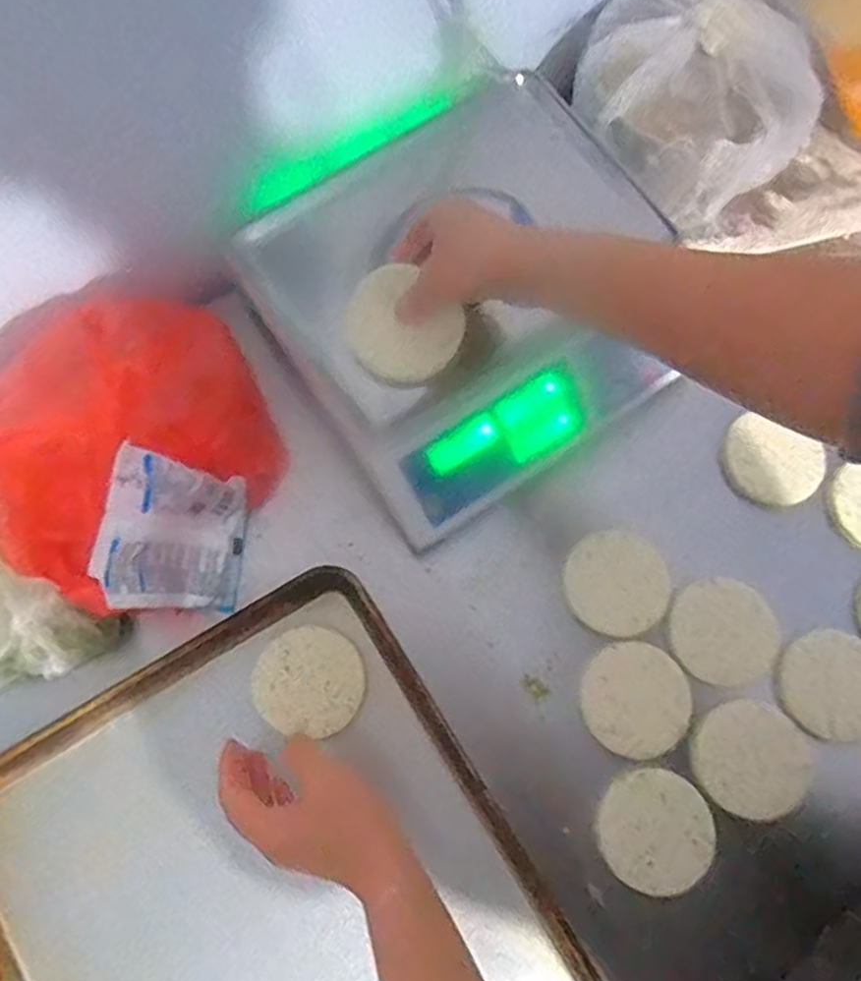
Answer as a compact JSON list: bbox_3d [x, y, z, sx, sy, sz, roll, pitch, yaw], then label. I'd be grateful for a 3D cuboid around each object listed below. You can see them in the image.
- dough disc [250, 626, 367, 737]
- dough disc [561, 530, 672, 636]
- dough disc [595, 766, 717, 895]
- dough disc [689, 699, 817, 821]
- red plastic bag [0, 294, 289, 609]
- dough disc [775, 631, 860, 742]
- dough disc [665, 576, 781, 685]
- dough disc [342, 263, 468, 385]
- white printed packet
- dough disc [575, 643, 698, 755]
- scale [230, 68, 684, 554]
[{"bbox_3d":[-0.105,0.167,0.620,0.093,0.010,0.091,0,75,-1],"label":"dough disc"},{"bbox_3d":[0.171,0.085,0.657,0.094,0.012,0.091,0,75,-1],"label":"dough disc"},{"bbox_3d":[0.189,0.283,0.592,0.091,0.009,0.093,0,75,-1],"label":"dough disc"},{"bbox_3d":[0.279,0.233,0.615,0.098,0.007,0.093,0,75,-1],"label":"dough disc"},{"bbox_3d":[-0.243,-0.028,0.594,0.246,0.176,0.152,-39,79,-11],"label":"red plastic bag"},{"bbox_3d":[0.360,0.173,0.628,0.097,0.011,0.089,0,75,-1],"label":"dough disc"},{"bbox_3d":[0.266,0.127,0.642,0.097,0.005,0.091,0,75,-1],"label":"dough disc"},{"bbox_3d":[-0.024,-0.131,0.577,0.092,0.008,0.082,38,104,-6],"label":"dough disc"},{"bbox_3d":[-0.208,0.037,0.586,0.020,0.155,0.118,8,83,24],"label":"white printed packet"},{"bbox_3d":[0.180,0.182,0.620,0.094,0.006,0.092,0,75,-1],"label":"dough disc"},{"bbox_3d":[0.033,-0.186,0.659,0.334,0.110,0.351,-32,78,-9],"label":"scale"}]

